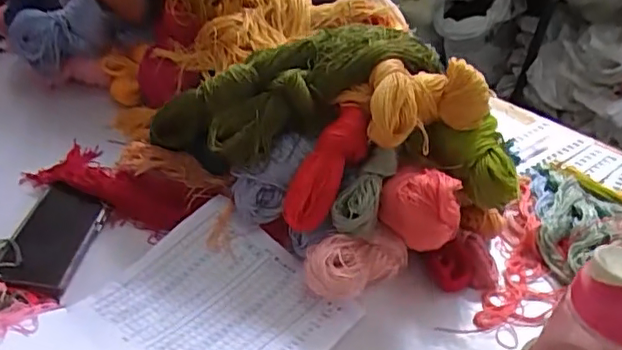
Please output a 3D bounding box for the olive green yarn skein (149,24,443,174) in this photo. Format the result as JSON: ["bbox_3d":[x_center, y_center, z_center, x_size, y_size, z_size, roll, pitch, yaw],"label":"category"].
[{"bbox_3d":[-0.016,-0.080,0.618,0.327,0.089,0.111,-23,41,2],"label":"olive green yarn skein"}]

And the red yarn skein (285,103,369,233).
[{"bbox_3d":[0.015,-0.006,0.570,0.046,0.129,0.040,31,3,28],"label":"red yarn skein"}]

